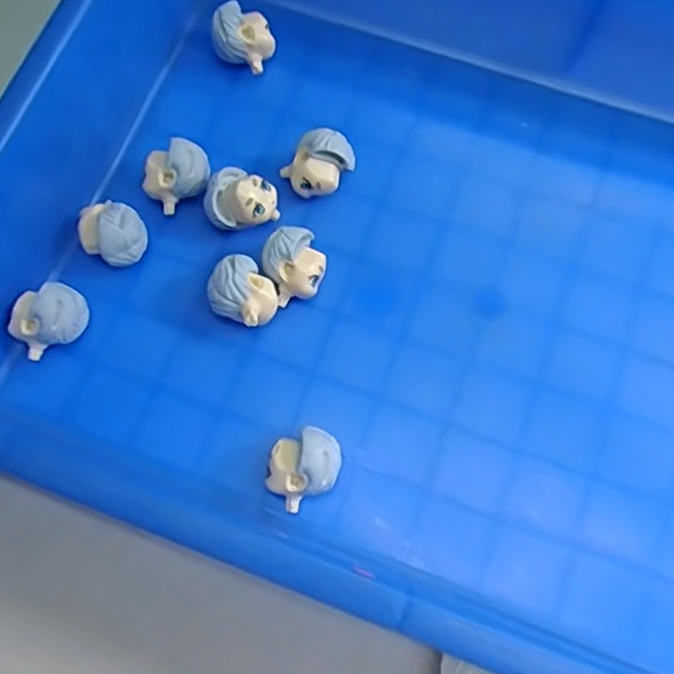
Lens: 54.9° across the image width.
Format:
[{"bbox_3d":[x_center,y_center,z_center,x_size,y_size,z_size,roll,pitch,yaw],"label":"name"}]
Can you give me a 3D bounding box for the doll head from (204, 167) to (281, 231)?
[{"bbox_3d":[-0.039,-0.056,0.263,0.027,0.022,0.023,-23,74,-5],"label":"doll head"}]

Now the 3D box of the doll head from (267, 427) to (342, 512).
[{"bbox_3d":[-0.011,0.047,0.232,0.027,0.025,0.022,-27,74,-6],"label":"doll head"}]

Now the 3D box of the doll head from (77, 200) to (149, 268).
[{"bbox_3d":[-0.089,-0.040,0.258,0.023,0.026,0.020,-16,73,-3],"label":"doll head"}]

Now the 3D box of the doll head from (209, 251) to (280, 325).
[{"bbox_3d":[-0.036,-0.015,0.253,0.023,0.024,0.026,-36,75,-8],"label":"doll head"}]

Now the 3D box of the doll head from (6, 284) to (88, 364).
[{"bbox_3d":[-0.110,-0.007,0.248,0.027,0.025,0.020,-23,74,-5],"label":"doll head"}]

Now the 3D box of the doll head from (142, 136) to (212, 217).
[{"bbox_3d":[-0.065,-0.066,0.267,0.027,0.022,0.017,-30,74,-7],"label":"doll head"}]

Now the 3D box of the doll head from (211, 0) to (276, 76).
[{"bbox_3d":[-0.040,-0.131,0.287,0.023,0.025,0.021,25,76,9],"label":"doll head"}]

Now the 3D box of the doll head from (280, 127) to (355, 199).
[{"bbox_3d":[-0.007,-0.069,0.267,0.026,0.024,0.020,-34,75,-8],"label":"doll head"}]

